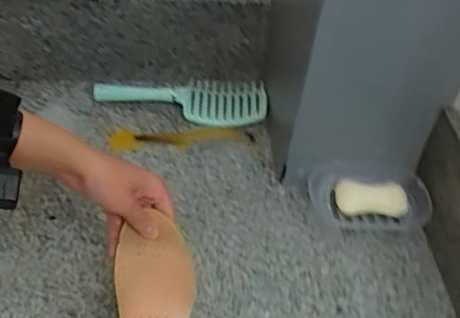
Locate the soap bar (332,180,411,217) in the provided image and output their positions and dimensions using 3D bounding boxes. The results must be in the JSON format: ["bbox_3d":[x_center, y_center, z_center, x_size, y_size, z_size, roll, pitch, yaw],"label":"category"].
[{"bbox_3d":[0.182,0.051,0.730,0.090,0.024,0.044,5,46,17],"label":"soap bar"}]

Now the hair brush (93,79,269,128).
[{"bbox_3d":[-0.071,-0.091,0.848,0.251,0.032,0.081,6,48,-1],"label":"hair brush"}]

